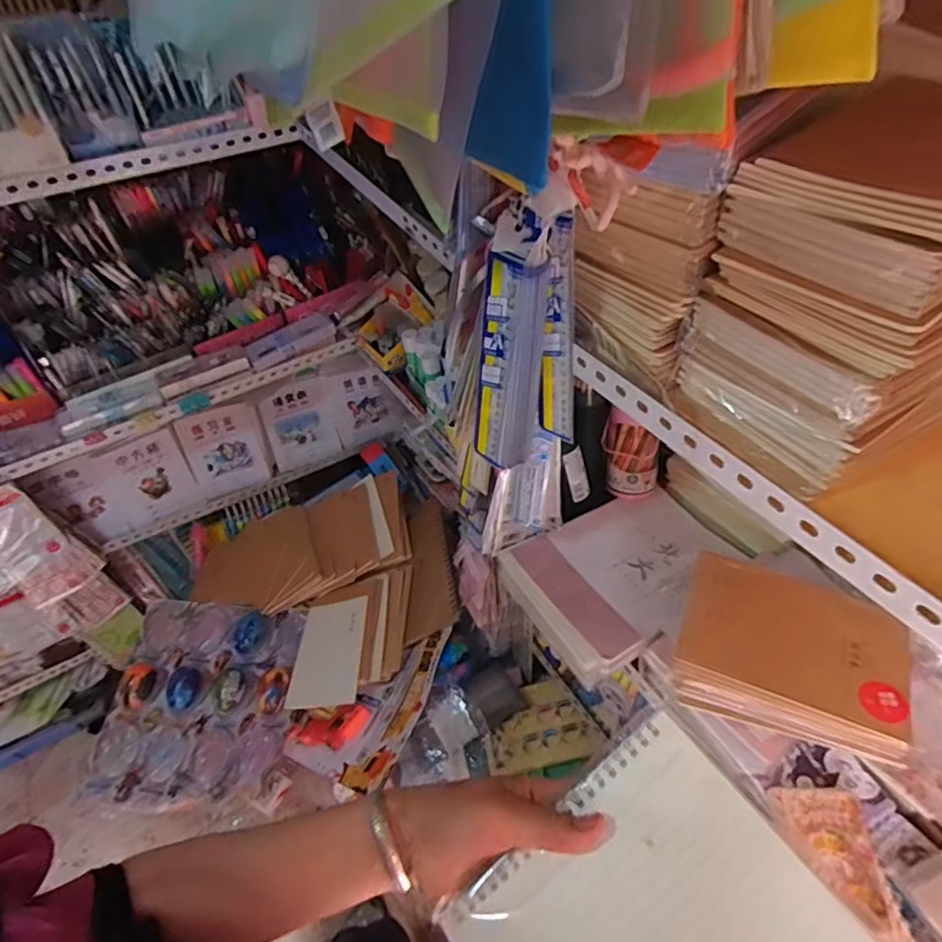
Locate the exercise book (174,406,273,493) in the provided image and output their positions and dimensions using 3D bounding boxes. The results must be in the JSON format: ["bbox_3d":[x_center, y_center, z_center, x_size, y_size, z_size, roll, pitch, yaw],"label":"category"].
[{"bbox_3d":[-0.550,-0.047,1.331,0.175,0.172,0.015,-17,19,-30],"label":"exercise book"}]

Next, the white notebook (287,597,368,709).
[{"bbox_3d":[-0.270,0.343,1.120,0.141,0.015,0.193,-12,52,8],"label":"white notebook"}]

